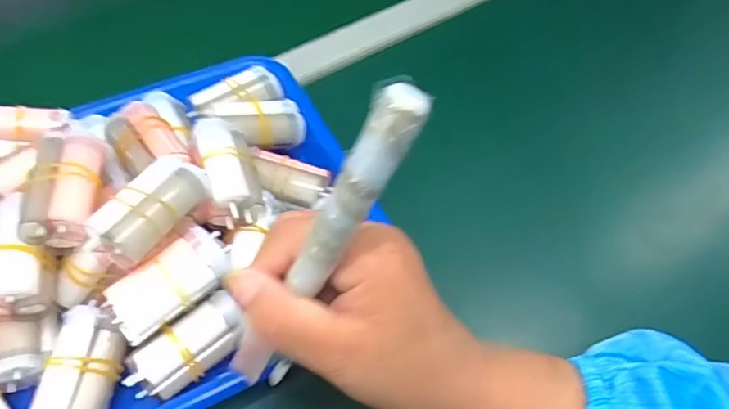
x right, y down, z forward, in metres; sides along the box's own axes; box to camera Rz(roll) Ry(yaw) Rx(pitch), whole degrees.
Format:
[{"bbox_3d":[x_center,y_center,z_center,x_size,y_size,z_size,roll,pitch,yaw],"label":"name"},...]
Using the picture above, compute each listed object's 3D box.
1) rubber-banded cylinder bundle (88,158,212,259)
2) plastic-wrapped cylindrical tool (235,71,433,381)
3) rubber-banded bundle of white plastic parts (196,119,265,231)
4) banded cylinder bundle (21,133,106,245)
[{"bbox_3d":[-0.115,0.002,0.303,0.032,0.025,0.067,22,56,14],"label":"rubber-banded cylinder bundle"},{"bbox_3d":[-0.020,0.020,0.224,0.014,0.163,0.017,-6,47,-45],"label":"plastic-wrapped cylindrical tool"},{"bbox_3d":[-0.084,-0.019,0.351,0.030,0.036,0.073,-17,56,-14],"label":"rubber-banded bundle of white plastic parts"},{"bbox_3d":[-0.168,-0.008,0.311,0.037,0.024,0.069,-7,54,-7],"label":"banded cylinder bundle"}]

